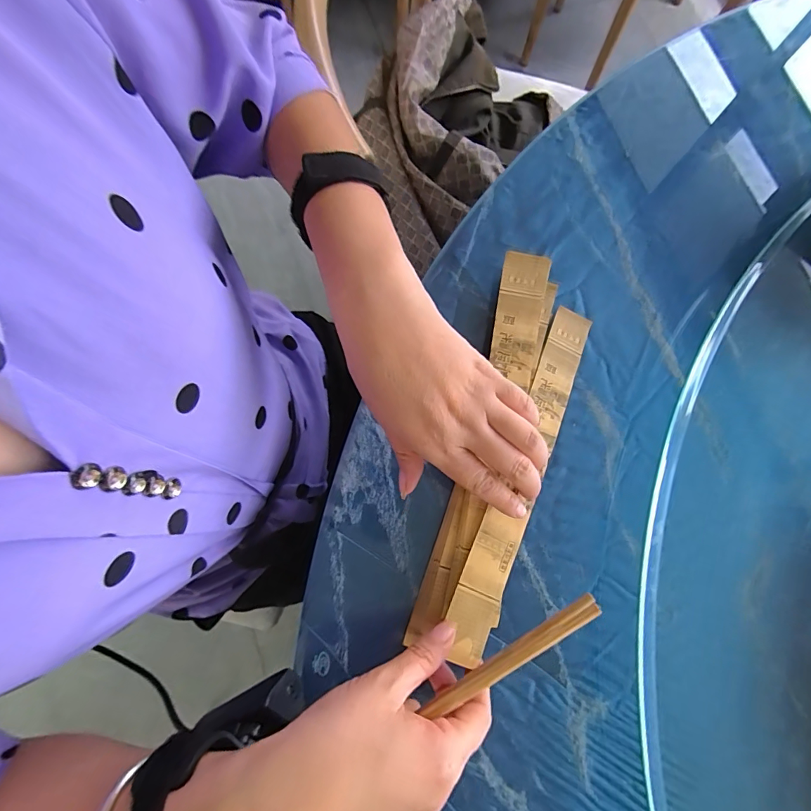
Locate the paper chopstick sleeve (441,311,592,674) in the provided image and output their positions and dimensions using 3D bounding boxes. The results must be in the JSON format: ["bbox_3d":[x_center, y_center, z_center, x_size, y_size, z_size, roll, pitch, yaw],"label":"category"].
[{"bbox_3d":[0.083,0.044,0.302,0.032,0.008,0.261,22,74,3],"label":"paper chopstick sleeve"}]

